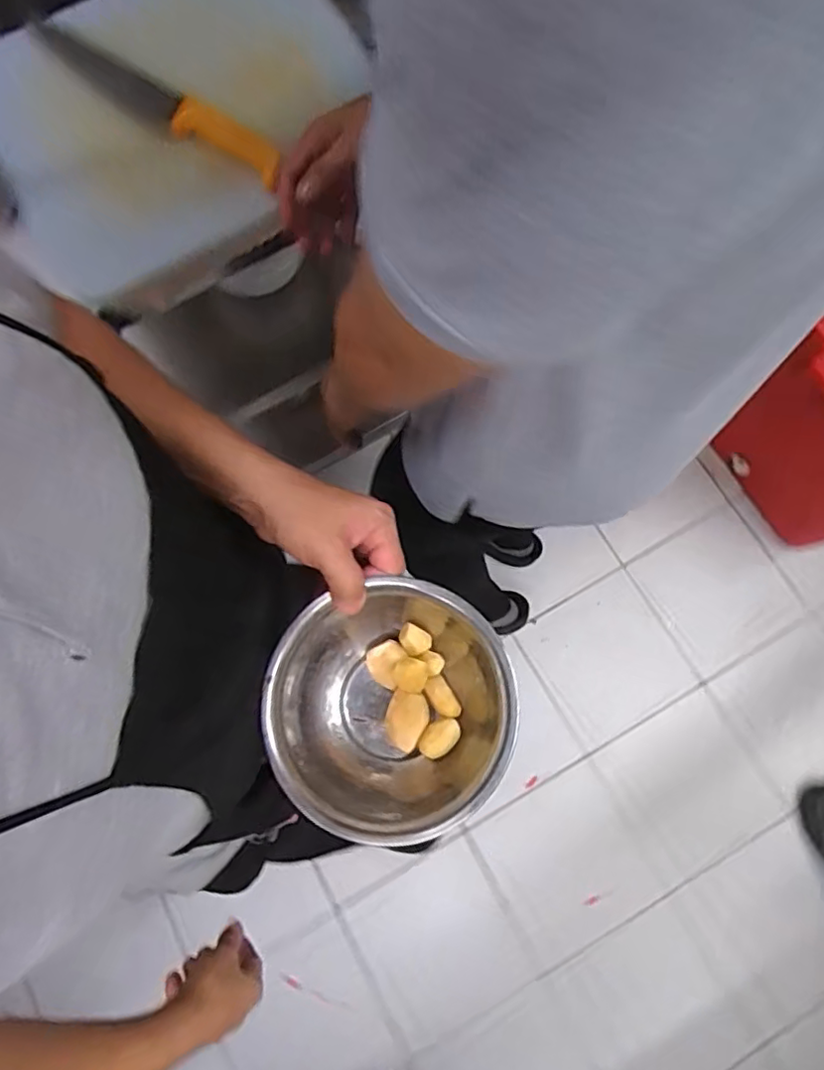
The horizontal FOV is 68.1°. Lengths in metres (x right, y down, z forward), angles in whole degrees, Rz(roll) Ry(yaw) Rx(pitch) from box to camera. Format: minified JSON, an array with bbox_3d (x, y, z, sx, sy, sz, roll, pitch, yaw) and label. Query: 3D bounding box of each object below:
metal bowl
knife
[{"bbox_3d":[-0.014,0.125,0.446,0.168,0.070,0.164,0,76,0],"label":"metal bowl"},{"bbox_3d":[-0.260,-0.444,0.622,0.308,0.027,0.032,33,81,10],"label":"knife"}]

